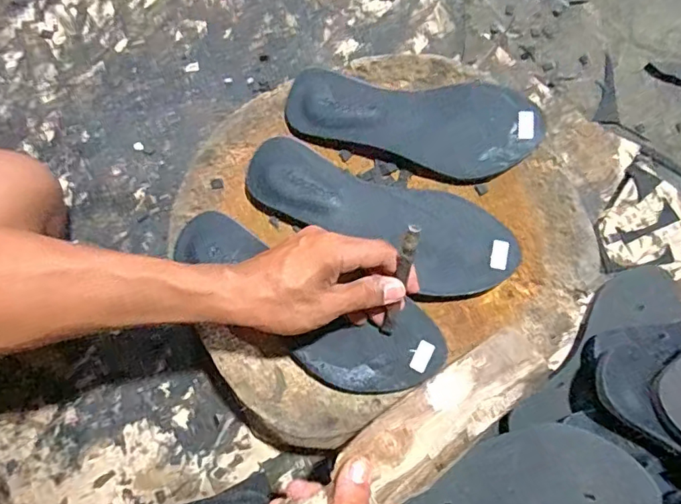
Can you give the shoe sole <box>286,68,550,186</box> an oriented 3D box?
[{"bbox_3d":[0.065,-0.115,0.479,0.222,0.027,0.087,6,80,0],"label":"shoe sole"}]

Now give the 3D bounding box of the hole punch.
[{"bbox_3d":[0.047,0.023,0.411,0.013,0.110,0.013,8,37,1],"label":"hole punch"}]

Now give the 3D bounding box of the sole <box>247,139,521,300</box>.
[{"bbox_3d":[0.033,-0.032,0.464,0.240,0.020,0.087,31,81,5],"label":"sole"}]

